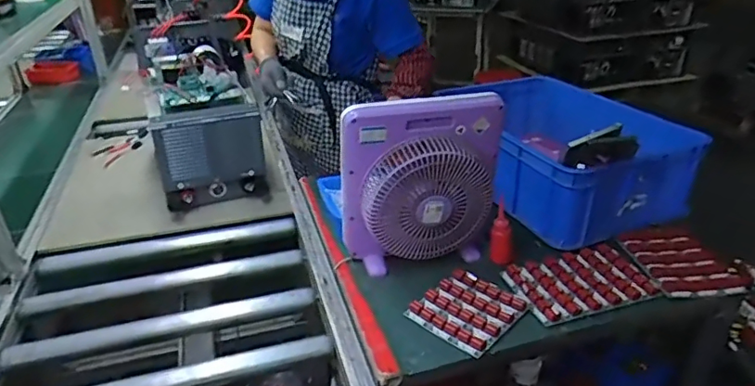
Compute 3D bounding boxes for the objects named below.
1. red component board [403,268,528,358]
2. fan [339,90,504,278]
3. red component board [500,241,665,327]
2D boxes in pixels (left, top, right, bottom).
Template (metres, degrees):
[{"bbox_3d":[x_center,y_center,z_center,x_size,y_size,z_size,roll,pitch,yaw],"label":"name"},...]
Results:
[{"bbox_3d":[0.169,0.218,1.014,0.163,0.027,0.174,25,37,38],"label":"red component board"},{"bbox_3d":[0.095,-0.005,1.082,0.322,0.363,0.096,-8,30,-13],"label":"fan"},{"bbox_3d":[0.411,0.177,1.084,0.288,0.032,0.162,-9,30,-15],"label":"red component board"}]

